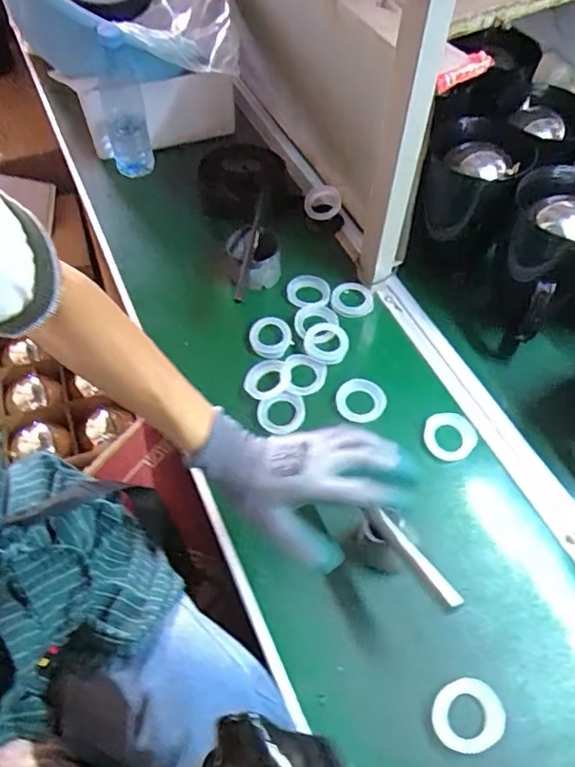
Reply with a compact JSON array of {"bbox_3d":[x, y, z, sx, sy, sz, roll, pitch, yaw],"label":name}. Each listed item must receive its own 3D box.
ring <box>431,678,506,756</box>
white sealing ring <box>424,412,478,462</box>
[{"bbox_3d":[0.165,0.301,0.499,0.066,0.009,0.055,-24,61,-17],"label":"ring"},{"bbox_3d":[0.196,0.062,0.658,0.062,0.005,0.061,1,57,-2],"label":"white sealing ring"}]

